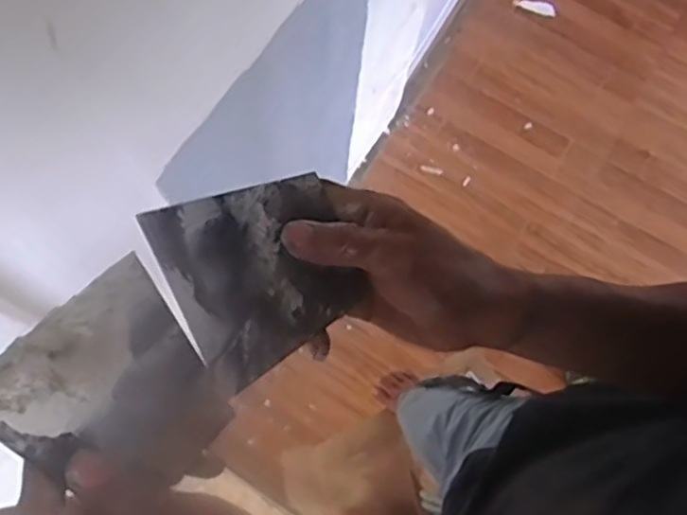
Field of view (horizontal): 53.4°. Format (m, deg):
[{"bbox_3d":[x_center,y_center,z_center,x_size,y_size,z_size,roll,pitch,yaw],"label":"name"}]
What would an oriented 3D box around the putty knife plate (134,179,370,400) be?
[{"bbox_3d":[-0.041,0.006,0.358,0.096,0.006,0.094,-27,94,-25],"label":"putty knife plate"}]

